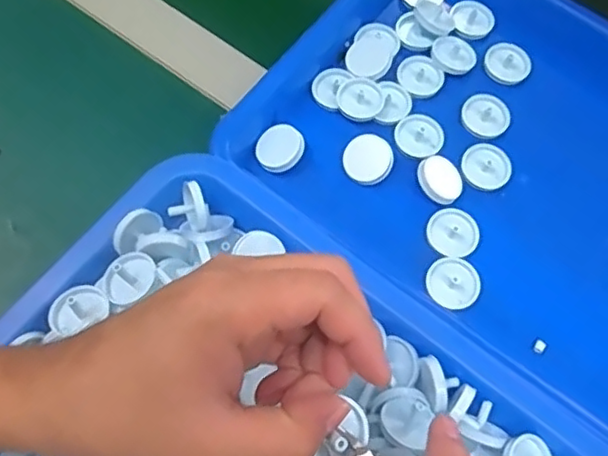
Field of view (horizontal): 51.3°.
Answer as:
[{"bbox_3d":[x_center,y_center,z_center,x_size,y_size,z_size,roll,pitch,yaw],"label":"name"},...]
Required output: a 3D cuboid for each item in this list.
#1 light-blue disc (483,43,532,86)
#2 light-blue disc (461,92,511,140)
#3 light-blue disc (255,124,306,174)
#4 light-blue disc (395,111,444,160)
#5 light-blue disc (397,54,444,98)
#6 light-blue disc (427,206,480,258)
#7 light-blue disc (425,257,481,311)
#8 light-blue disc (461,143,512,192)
[{"bbox_3d":[0.140,-0.114,0.438,0.032,0.005,0.030,1,69,-3],"label":"light-blue disc"},{"bbox_3d":[0.120,-0.074,0.418,0.031,0.004,0.033,1,69,-3],"label":"light-blue disc"},{"bbox_3d":[-0.015,-0.051,0.399,0.031,0.006,0.029,-6,71,18],"label":"light-blue disc"},{"bbox_3d":[0.075,-0.060,0.410,0.031,0.005,0.032,1,69,-3],"label":"light-blue disc"},{"bbox_3d":[0.078,-0.102,0.427,0.031,0.004,0.030,1,69,-3],"label":"light-blue disc"},{"bbox_3d":[0.091,0.002,0.384,0.031,0.004,0.031,1,69,-3],"label":"light-blue disc"},{"bbox_3d":[0.088,0.032,0.373,0.030,0.004,0.031,1,69,-3],"label":"light-blue disc"},{"bbox_3d":[0.116,-0.038,0.404,0.031,0.004,0.033,1,69,-3],"label":"light-blue disc"}]

